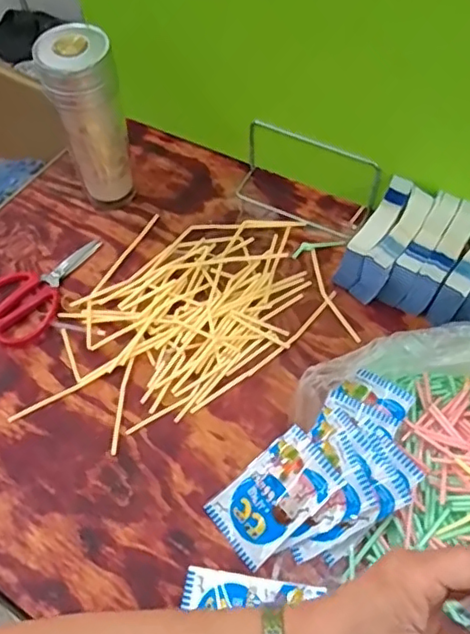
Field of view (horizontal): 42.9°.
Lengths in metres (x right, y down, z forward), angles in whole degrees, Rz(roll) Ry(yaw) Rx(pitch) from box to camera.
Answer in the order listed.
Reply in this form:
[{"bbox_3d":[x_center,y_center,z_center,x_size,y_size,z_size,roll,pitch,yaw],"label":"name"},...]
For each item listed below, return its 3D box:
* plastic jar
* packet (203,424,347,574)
[{"bbox_3d":[-0.142,-0.190,0.606,0.063,0.189,0.058,-1,60,1],"label":"plastic jar"},{"bbox_3d":[0.031,0.145,0.486,0.103,0.008,0.066,-45,54,-1],"label":"packet"}]

